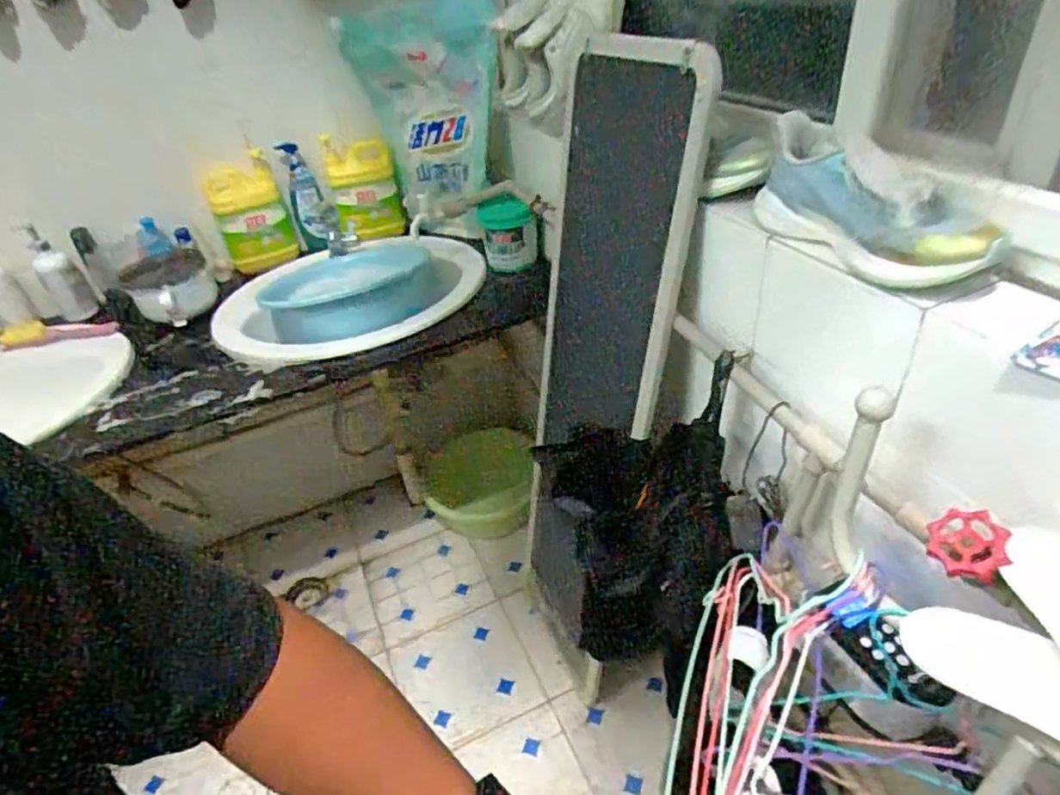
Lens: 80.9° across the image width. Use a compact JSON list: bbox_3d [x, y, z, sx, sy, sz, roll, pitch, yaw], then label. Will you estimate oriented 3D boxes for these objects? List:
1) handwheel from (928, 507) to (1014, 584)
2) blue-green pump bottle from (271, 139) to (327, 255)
[{"bbox_3d":[0.349,0.118,0.497,0.051,0.010,0.054,-4,62,41],"label":"handwheel"},{"bbox_3d":[-0.501,-0.444,1.388,0.067,0.216,0.088,-15,38,-9],"label":"blue-green pump bottle"}]

